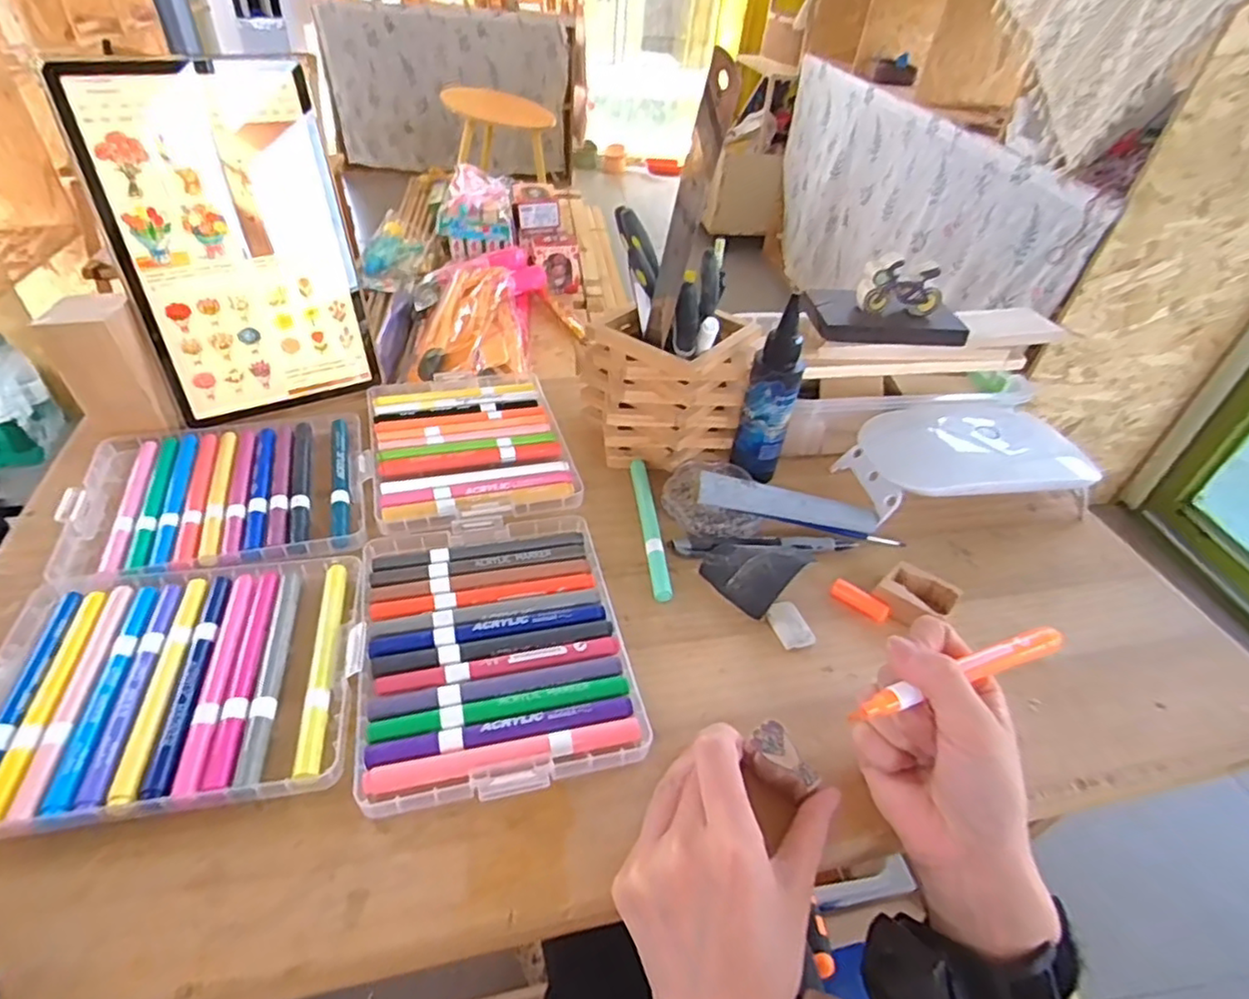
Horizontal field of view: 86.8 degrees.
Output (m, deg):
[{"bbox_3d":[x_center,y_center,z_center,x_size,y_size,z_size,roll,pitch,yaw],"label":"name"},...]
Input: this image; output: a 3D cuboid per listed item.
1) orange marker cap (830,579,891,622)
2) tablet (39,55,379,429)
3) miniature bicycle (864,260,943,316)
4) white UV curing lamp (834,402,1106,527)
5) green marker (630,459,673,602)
[{"bbox_3d":[0.159,0.068,0.446,0.040,0.008,0.013,30,47,24],"label":"orange marker cap"},{"bbox_3d":[-0.287,-0.188,0.502,0.157,0.242,0.008,-21,32,-26],"label":"tablet"},{"bbox_3d":[0.229,-0.169,0.534,0.062,0.040,0.016,5,42,-1],"label":"miniature bicycle"},{"bbox_3d":[0.273,-0.027,0.535,0.181,0.058,0.089,-3,43,-10],"label":"white UV curing lamp"},{"bbox_3d":[0.019,0.018,0.487,0.014,0.009,0.139,-1,42,-8],"label":"green marker"}]

